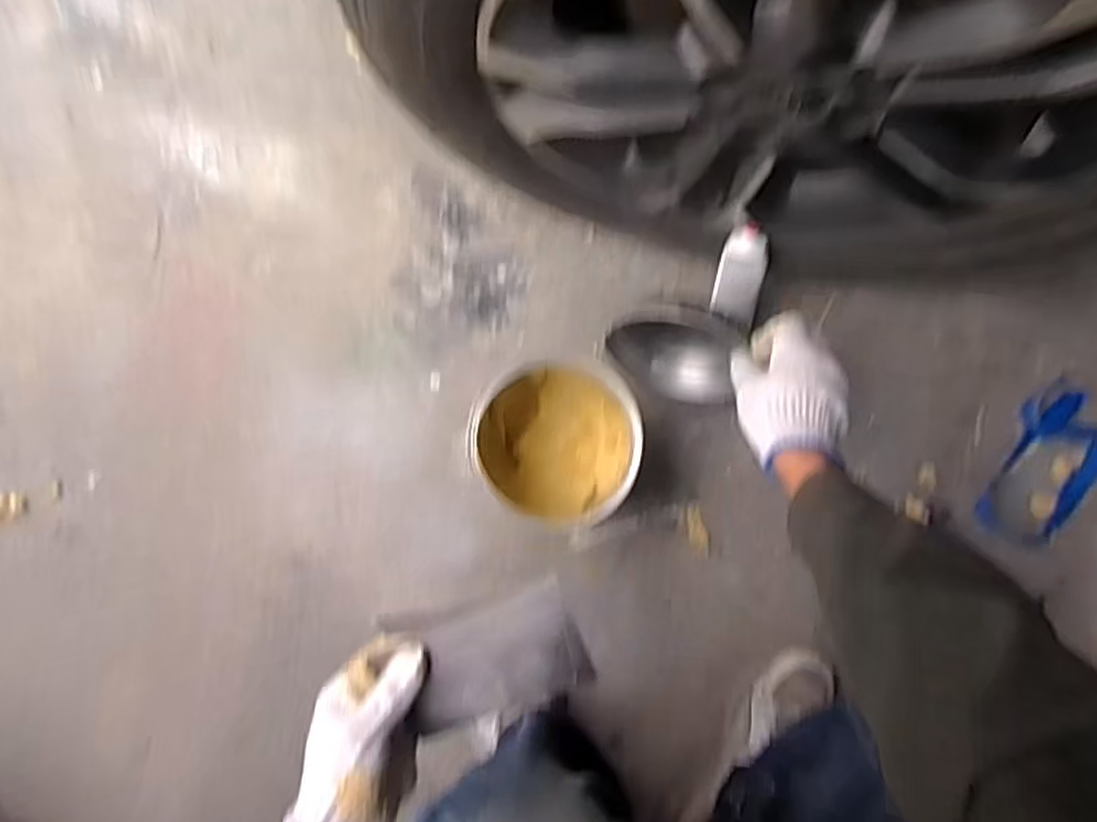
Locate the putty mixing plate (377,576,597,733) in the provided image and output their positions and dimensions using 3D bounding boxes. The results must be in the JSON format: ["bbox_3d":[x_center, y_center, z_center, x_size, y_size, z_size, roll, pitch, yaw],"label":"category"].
[{"bbox_3d":[-0.040,0.158,0.478,0.124,0.010,0.079,-22,92,13],"label":"putty mixing plate"}]

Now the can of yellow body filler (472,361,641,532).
[{"bbox_3d":[0.005,0.029,0.725,0.150,0.172,0.142,0,88,-2],"label":"can of yellow body filler"}]

